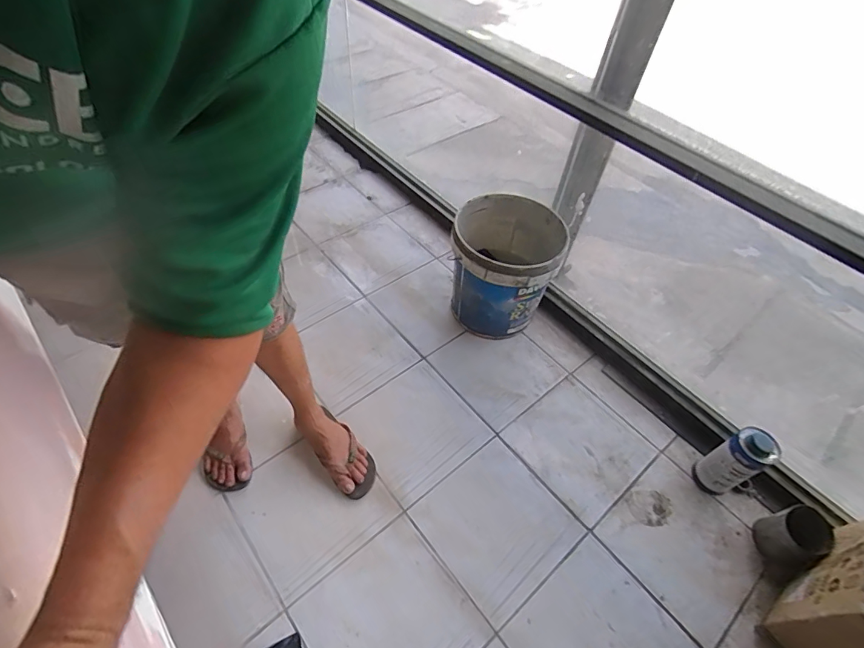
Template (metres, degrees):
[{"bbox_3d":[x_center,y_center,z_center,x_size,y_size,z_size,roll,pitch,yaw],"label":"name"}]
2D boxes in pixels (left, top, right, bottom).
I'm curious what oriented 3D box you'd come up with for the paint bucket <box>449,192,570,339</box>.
[{"bbox_3d":[0.206,-0.161,1.322,0.289,0.327,0.326,17,52,10],"label":"paint bucket"}]

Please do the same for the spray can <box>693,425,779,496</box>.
[{"bbox_3d":[0.702,0.316,1.024,0.095,0.210,0.087,-23,58,-20],"label":"spray can"}]

